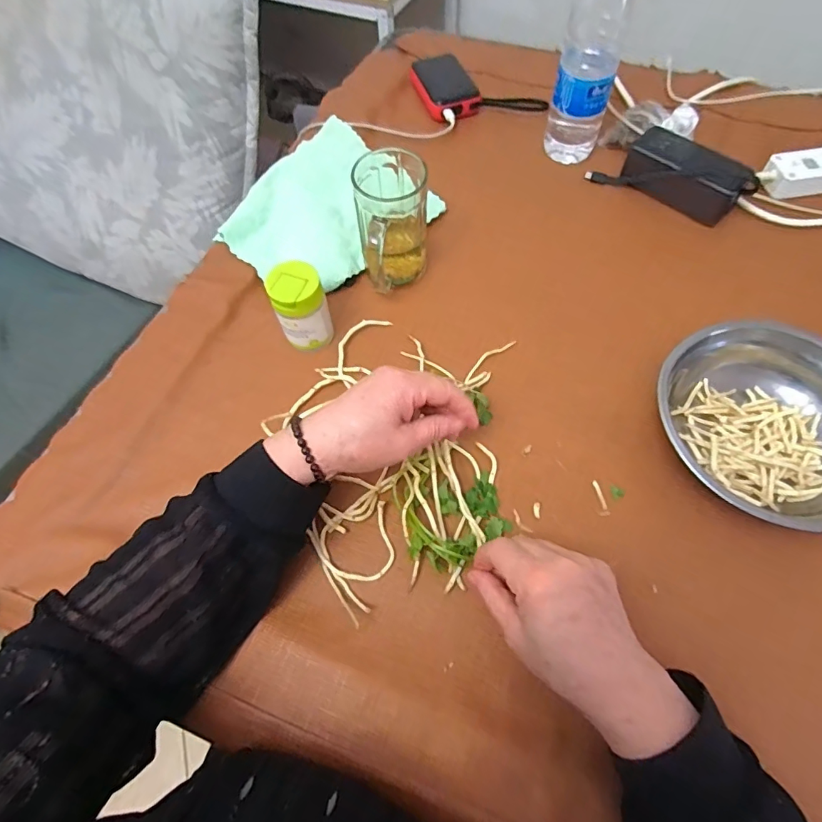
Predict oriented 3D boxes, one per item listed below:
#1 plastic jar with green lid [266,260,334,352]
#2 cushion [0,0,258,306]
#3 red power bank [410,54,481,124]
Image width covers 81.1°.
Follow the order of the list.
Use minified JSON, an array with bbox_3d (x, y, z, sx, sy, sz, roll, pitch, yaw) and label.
[{"bbox_3d":[-0.106,-0.101,0.466,0.048,0.069,0.050,-1,63,2],"label":"plastic jar with green lid"},{"bbox_3d":[-0.686,-0.577,0.916,0.820,0.597,0.097,23,29,8],"label":"cushion"},{"bbox_3d":[0.045,-0.453,0.669,0.070,0.027,0.108,-20,63,-7],"label":"red power bank"}]

